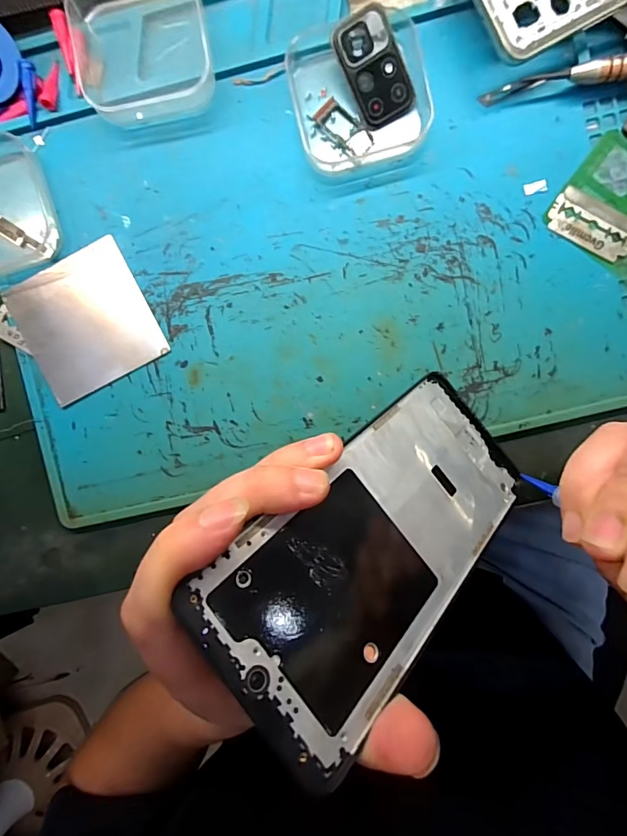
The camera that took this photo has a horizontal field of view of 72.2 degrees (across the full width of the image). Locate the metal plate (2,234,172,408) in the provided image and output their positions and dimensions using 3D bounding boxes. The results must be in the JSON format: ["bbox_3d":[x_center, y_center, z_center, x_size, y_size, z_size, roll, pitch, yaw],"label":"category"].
[{"bbox_3d":[-0.123,-0.053,0.226,0.067,0.004,0.078,-23,93,4],"label":"metal plate"}]

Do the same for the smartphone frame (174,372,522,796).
[{"bbox_3d":[0.031,0.043,0.170,0.159,0.004,0.070,-37,87,-37],"label":"smartphone frame"}]

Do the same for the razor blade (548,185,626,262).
[{"bbox_3d":[0.137,-0.095,0.211,0.041,0.004,0.022,28,95,1],"label":"razor blade"}]

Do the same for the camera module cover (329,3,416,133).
[{"bbox_3d":[0.029,-0.165,0.203,0.027,0.004,0.046,-27,112,7],"label":"camera module cover"}]

